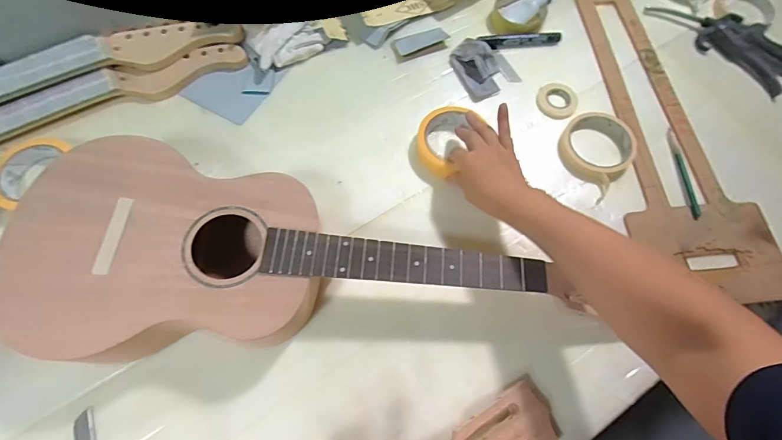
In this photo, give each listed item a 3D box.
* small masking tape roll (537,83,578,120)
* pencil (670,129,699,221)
[{"bbox_3d":[0.235,-0.168,0.564,0.055,0.012,0.051,0,68,-1],"label":"small masking tape roll"},{"bbox_3d":[0.383,-0.063,0.525,0.010,0.008,0.133,3,68,0],"label":"pencil"}]

